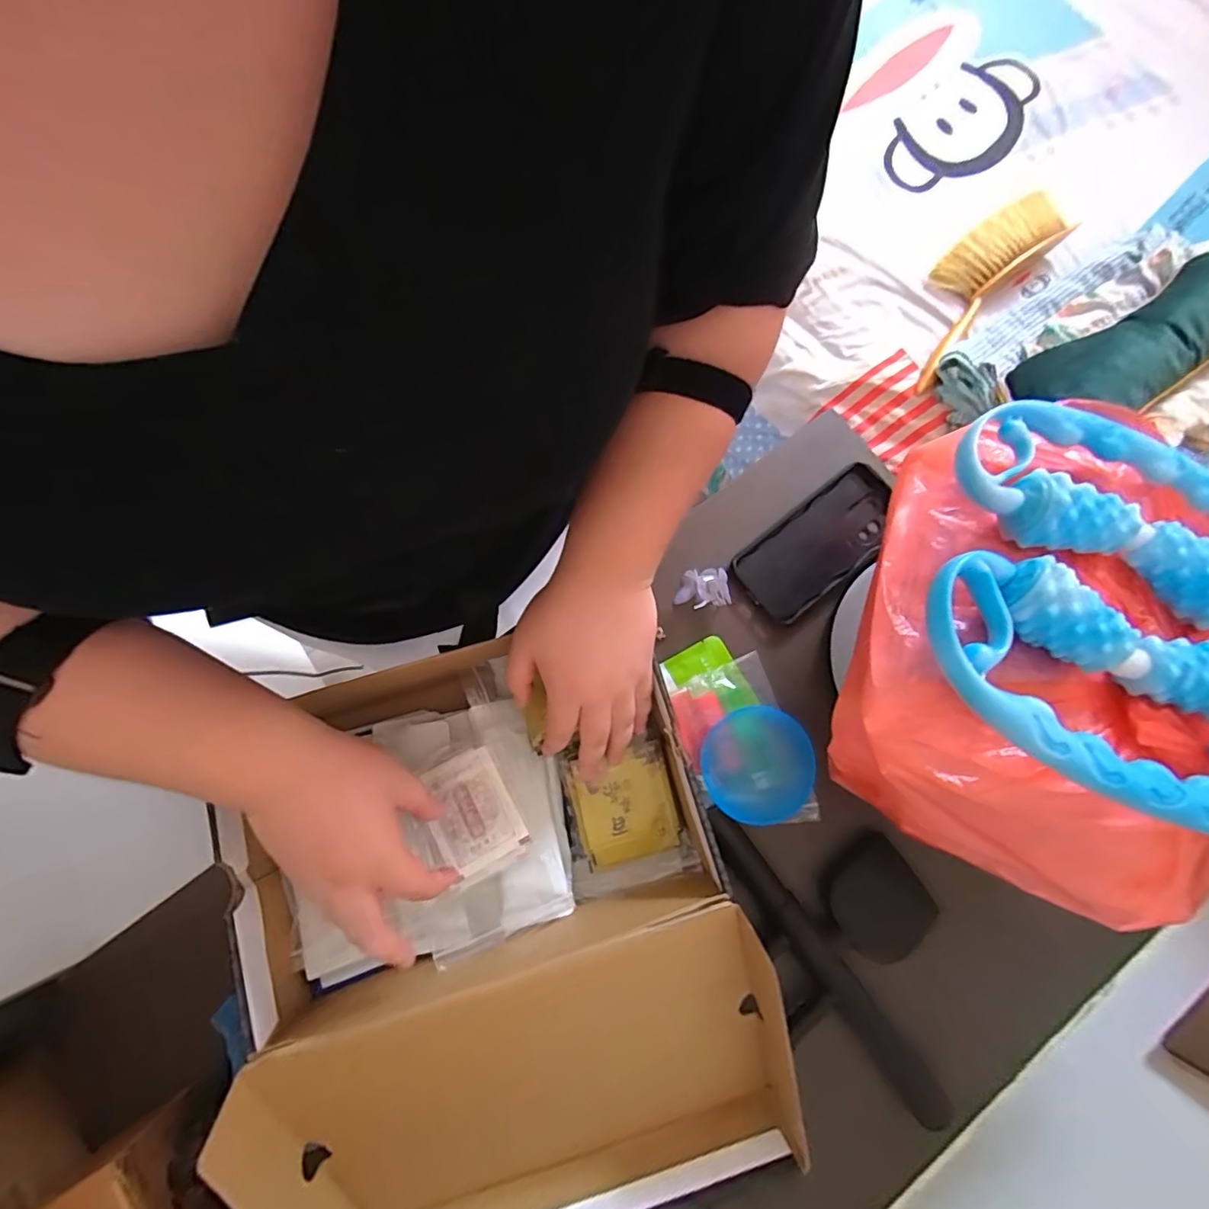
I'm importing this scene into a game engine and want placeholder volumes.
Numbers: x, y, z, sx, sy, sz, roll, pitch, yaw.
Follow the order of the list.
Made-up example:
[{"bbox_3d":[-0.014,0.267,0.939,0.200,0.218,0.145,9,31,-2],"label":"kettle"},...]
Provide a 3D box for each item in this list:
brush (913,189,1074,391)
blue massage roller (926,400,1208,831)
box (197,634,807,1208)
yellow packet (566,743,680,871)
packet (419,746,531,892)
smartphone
[{"bbox_3d":[0.521,-0.457,0.771,0.105,0.051,0.344,43,80,8],"label":"brush"},{"bbox_3d":[0.296,-0.005,0.295,0.222,0.043,0.225,0,78,-1],"label":"blue massage roller"},{"bbox_3d":[-0.068,0.243,0.384,0.310,0.122,0.396,-17,78,-4],"label":"box"},{"bbox_3d":[0.014,0.150,0.401,0.072,0.007,0.078,-14,87,-3],"label":"yellow packet"},{"bbox_3d":[-0.096,0.152,0.390,0.057,0.009,0.085,-27,79,-6],"label":"packet"},{"bbox_3d":[0.198,-0.058,0.494,0.161,0.015,0.073,-38,81,-8],"label":"smartphone"}]

